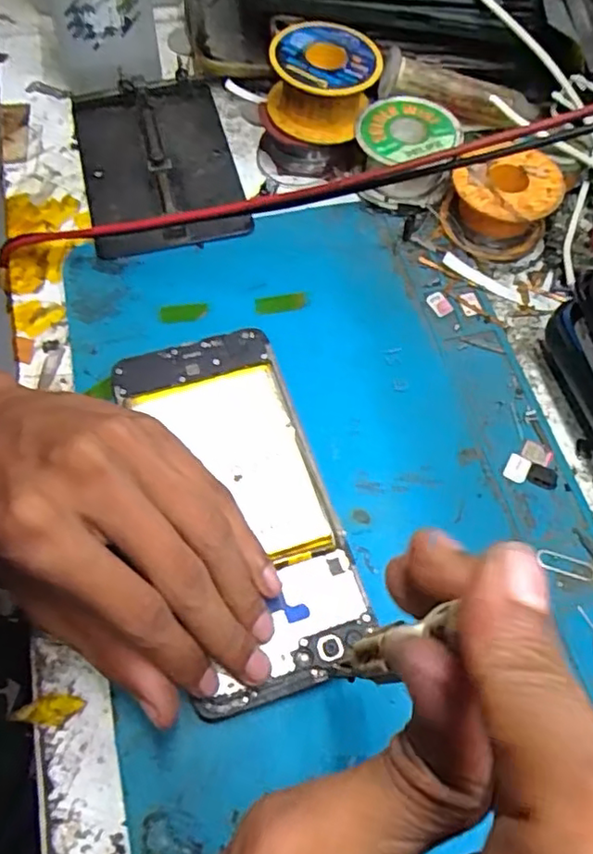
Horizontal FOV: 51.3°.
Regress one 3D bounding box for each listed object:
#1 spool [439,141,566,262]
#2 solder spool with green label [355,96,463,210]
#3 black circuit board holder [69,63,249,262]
[{"bbox_3d":[0.103,-0.115,0.313,0.051,0.033,0.046,20,65,8],"label":"spool"},{"bbox_3d":[0.057,-0.146,0.328,0.050,0.030,0.053,1,64,-1],"label":"solder spool with green label"},{"bbox_3d":[-0.075,-0.145,0.332,0.080,0.012,0.120,-13,65,-8],"label":"black circuit board holder"}]

